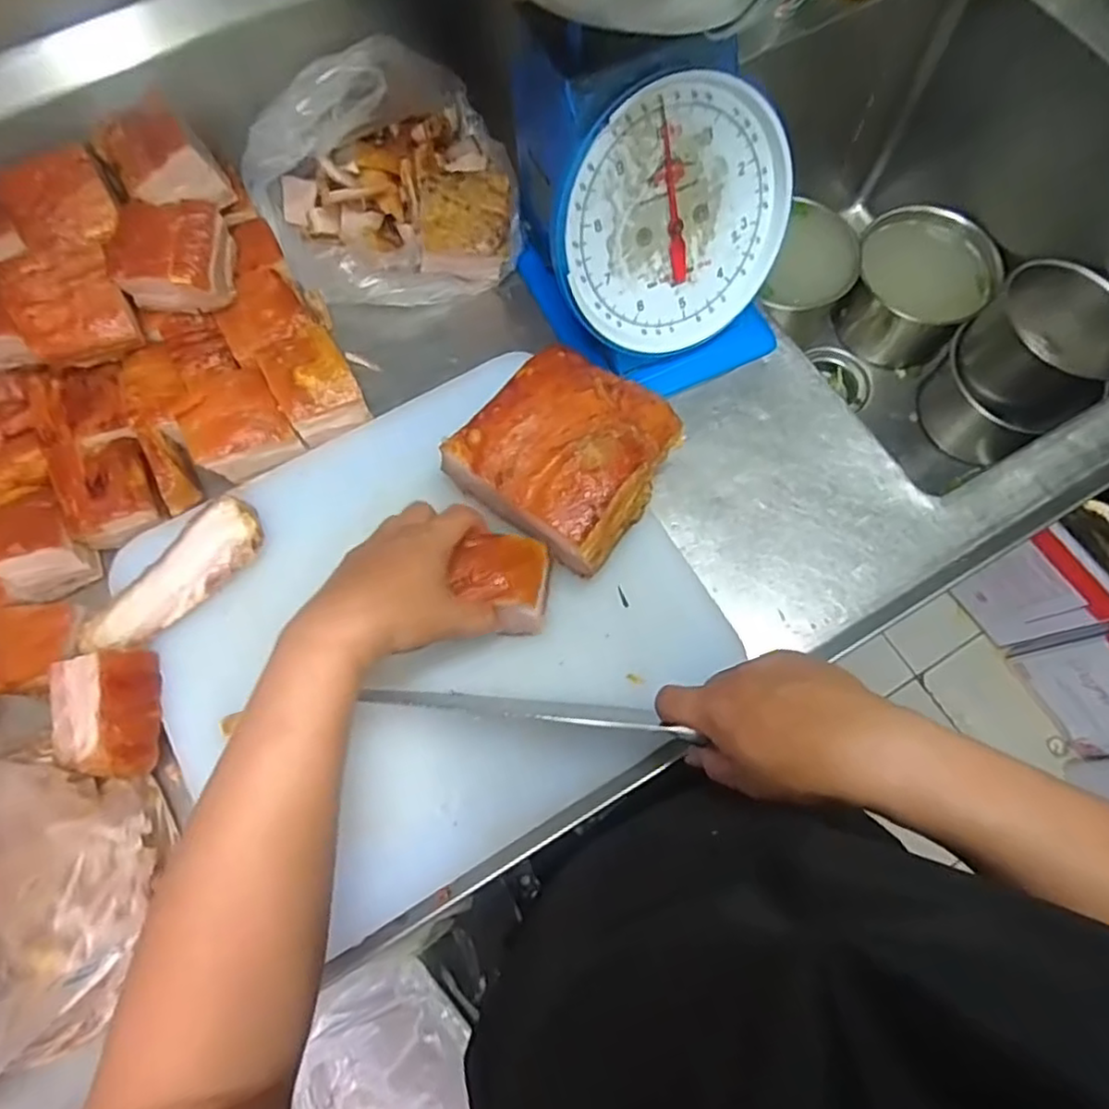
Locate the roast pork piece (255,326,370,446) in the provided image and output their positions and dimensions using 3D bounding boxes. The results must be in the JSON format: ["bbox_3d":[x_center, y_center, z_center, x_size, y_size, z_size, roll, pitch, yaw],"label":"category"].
[{"bbox_3d":[-0.203,-0.143,0.566,0.063,0.049,0.084,-27,74,-8],"label":"roast pork piece"}]

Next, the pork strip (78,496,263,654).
[{"bbox_3d":[-0.284,0.018,0.495,0.045,0.024,0.148,43,77,13],"label":"pork strip"}]

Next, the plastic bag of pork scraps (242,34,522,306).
[{"bbox_3d":[-0.159,-0.352,0.608,0.224,0.106,0.226,-14,72,-4],"label":"plastic bag of pork scraps"}]

